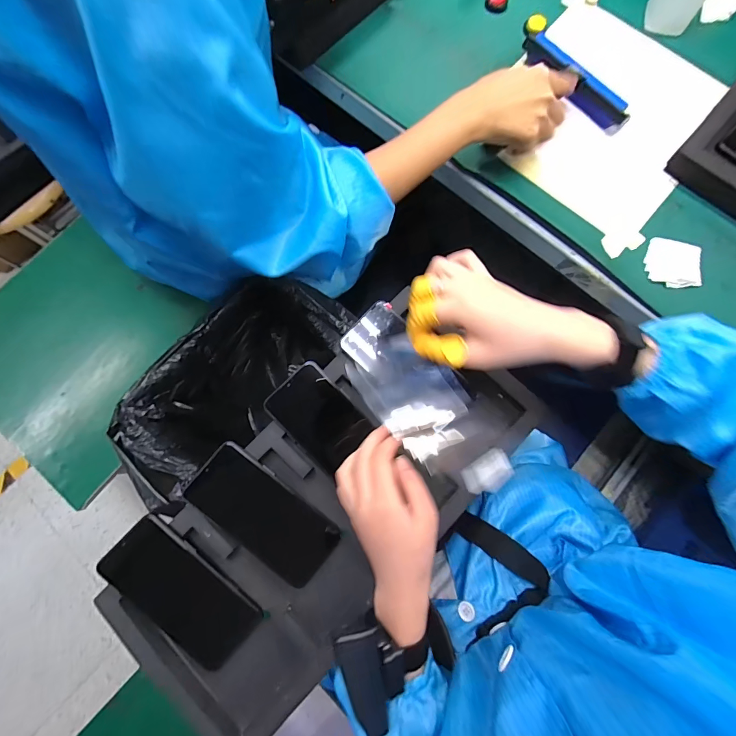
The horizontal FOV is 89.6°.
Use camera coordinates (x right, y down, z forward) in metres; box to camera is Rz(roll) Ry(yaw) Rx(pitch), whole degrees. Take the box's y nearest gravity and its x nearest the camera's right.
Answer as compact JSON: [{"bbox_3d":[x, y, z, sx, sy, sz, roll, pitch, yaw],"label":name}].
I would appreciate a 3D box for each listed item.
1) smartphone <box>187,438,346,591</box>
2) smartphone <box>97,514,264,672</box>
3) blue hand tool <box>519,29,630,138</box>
[{"bbox_3d":[-0.113,0.162,0.406,0.166,0.010,0.073,43,82,-5],"label":"smartphone"},{"bbox_3d":[-0.195,0.235,0.389,0.076,0.013,0.162,-45,94,-8],"label":"smartphone"},{"bbox_3d":[0.271,-0.378,0.493,0.027,0.042,0.175,-43,81,-8],"label":"blue hand tool"}]

